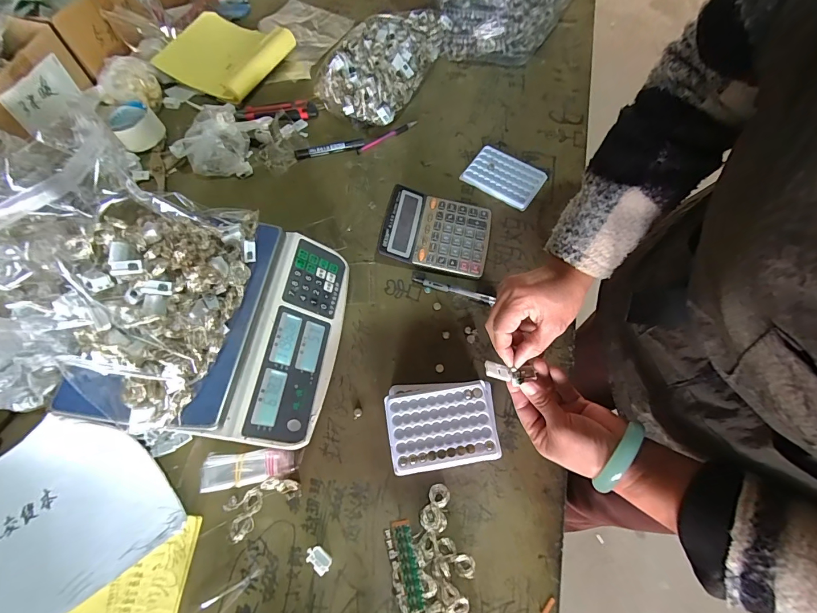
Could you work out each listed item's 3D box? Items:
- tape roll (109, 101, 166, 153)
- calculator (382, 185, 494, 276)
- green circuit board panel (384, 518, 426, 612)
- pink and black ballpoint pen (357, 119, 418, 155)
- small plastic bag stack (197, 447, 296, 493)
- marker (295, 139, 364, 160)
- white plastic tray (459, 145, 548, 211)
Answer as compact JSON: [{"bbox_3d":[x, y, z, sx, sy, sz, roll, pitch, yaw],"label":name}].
[{"bbox_3d":[-0.500,-0.332,0.672,0.076,0.051,0.080,0,67,0],"label":"tape roll"},{"bbox_3d":[0.044,-0.121,0.588,0.166,0.035,0.130,9,67,4],"label":"calculator"},{"bbox_3d":[-0.005,0.288,0.408,0.029,0.020,0.083,-16,55,-7],"label":"green circuit board panel"},{"bbox_3d":[-0.039,-0.322,0.690,0.134,0.007,0.014,-32,71,-13],"label":"pink and black ballpoint pen"},{"bbox_3d":[-0.203,0.204,0.461,0.114,0.021,0.041,-6,67,-3],"label":"small plastic bag stack"},{"bbox_3d":[-0.146,-0.290,0.675,0.126,0.018,0.013,-13,68,-5],"label":"marker"},{"bbox_3d":[0.170,-0.231,0.647,0.129,0.008,0.092,32,71,13],"label":"white plastic tray"}]

